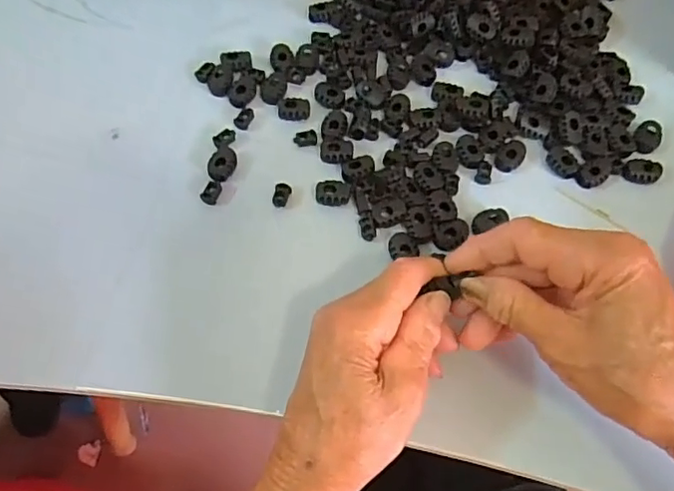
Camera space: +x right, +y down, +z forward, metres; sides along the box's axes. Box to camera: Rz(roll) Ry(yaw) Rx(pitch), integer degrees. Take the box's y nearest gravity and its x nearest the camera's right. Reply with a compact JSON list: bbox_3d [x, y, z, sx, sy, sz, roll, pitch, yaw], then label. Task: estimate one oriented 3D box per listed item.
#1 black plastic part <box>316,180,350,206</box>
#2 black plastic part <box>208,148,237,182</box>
[{"bbox_3d":[-0.002,-0.033,0.352,0.021,0.009,0.014,-1,64,-1],"label":"black plastic part"},{"bbox_3d":[-0.073,-0.052,0.357,0.016,0.006,0.024,11,65,5],"label":"black plastic part"}]

